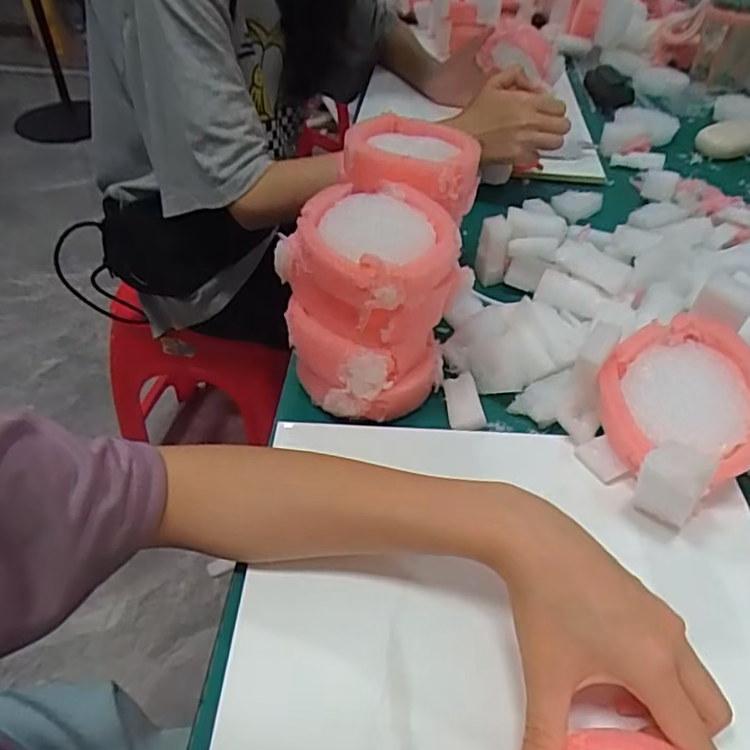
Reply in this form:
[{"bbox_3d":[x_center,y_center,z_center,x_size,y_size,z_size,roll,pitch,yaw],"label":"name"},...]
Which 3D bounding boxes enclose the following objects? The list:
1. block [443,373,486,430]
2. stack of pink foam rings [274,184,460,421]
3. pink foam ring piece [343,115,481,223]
[{"bbox_3d":[0.062,0.019,0.431,0.024,0.012,0.045,-17,48,9],"label":"block"},{"bbox_3d":[-0.005,-0.048,0.416,0.103,0.127,0.099,-34,53,-30],"label":"stack of pink foam rings"},{"bbox_3d":[0.023,-0.162,0.464,0.101,0.049,0.109,-6,44,-9],"label":"pink foam ring piece"}]

